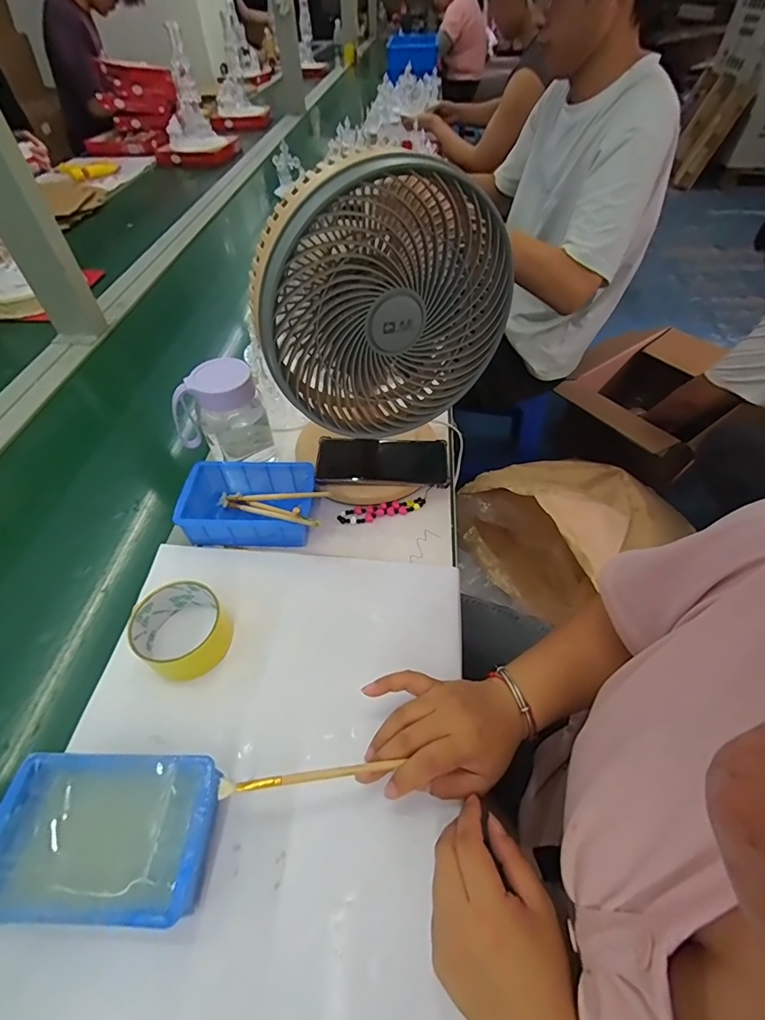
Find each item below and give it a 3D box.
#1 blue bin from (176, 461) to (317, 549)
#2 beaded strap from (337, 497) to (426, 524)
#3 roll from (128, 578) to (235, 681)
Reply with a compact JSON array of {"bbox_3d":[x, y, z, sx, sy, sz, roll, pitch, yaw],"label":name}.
[{"bbox_3d":[-0.157,-0.008,0.532,0.150,0.048,0.095,-1,50,0],"label":"blue bin"},{"bbox_3d":[0.000,0.001,0.555,0.107,0.007,0.022,-10,51,-8],"label":"beaded strap"},{"bbox_3d":[-0.195,0.113,0.437,0.080,0.044,0.082,0,50,1],"label":"roll"}]

